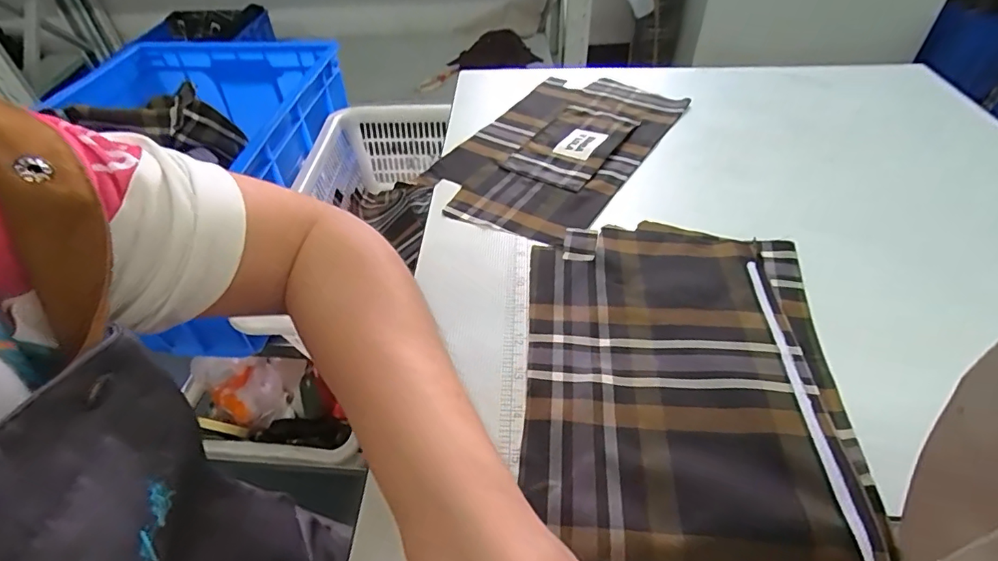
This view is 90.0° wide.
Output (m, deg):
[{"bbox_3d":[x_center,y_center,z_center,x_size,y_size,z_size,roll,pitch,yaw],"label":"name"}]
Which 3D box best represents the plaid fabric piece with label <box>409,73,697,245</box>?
[{"bbox_3d":[0.056,-0.131,0.474,0.159,0.007,0.278,22,51,24],"label":"plaid fabric piece with label"}]

